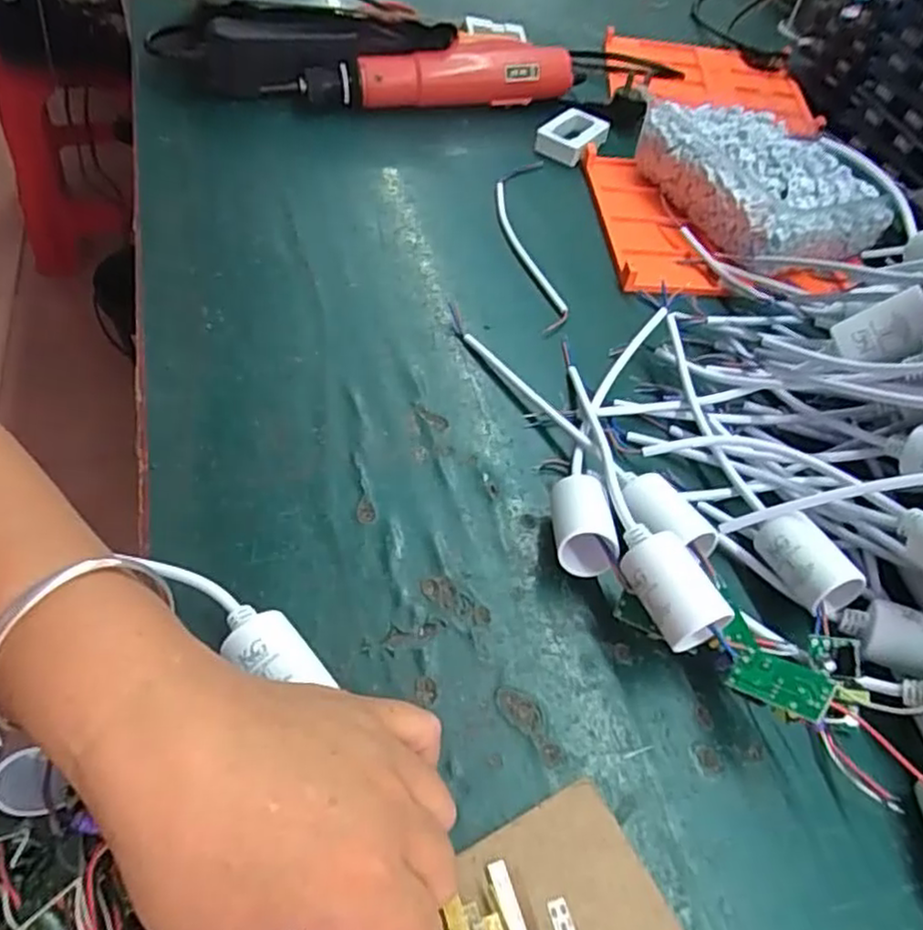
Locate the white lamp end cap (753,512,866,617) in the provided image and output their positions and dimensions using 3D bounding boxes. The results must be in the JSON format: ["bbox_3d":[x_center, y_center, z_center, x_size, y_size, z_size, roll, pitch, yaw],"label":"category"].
[{"bbox_3d":[0.158,0.043,0.314,0.025,0.029,0.044,-17,55,-20],"label":"white lamp end cap"}]

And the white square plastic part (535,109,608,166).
[{"bbox_3d":[0.092,-0.273,0.571,0.044,0.017,0.060,35,55,19],"label":"white square plastic part"}]

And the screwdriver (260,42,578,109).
[{"bbox_3d":[-0.026,-0.325,0.579,0.263,0.044,0.036,-3,52,-11],"label":"screwdriver"}]

